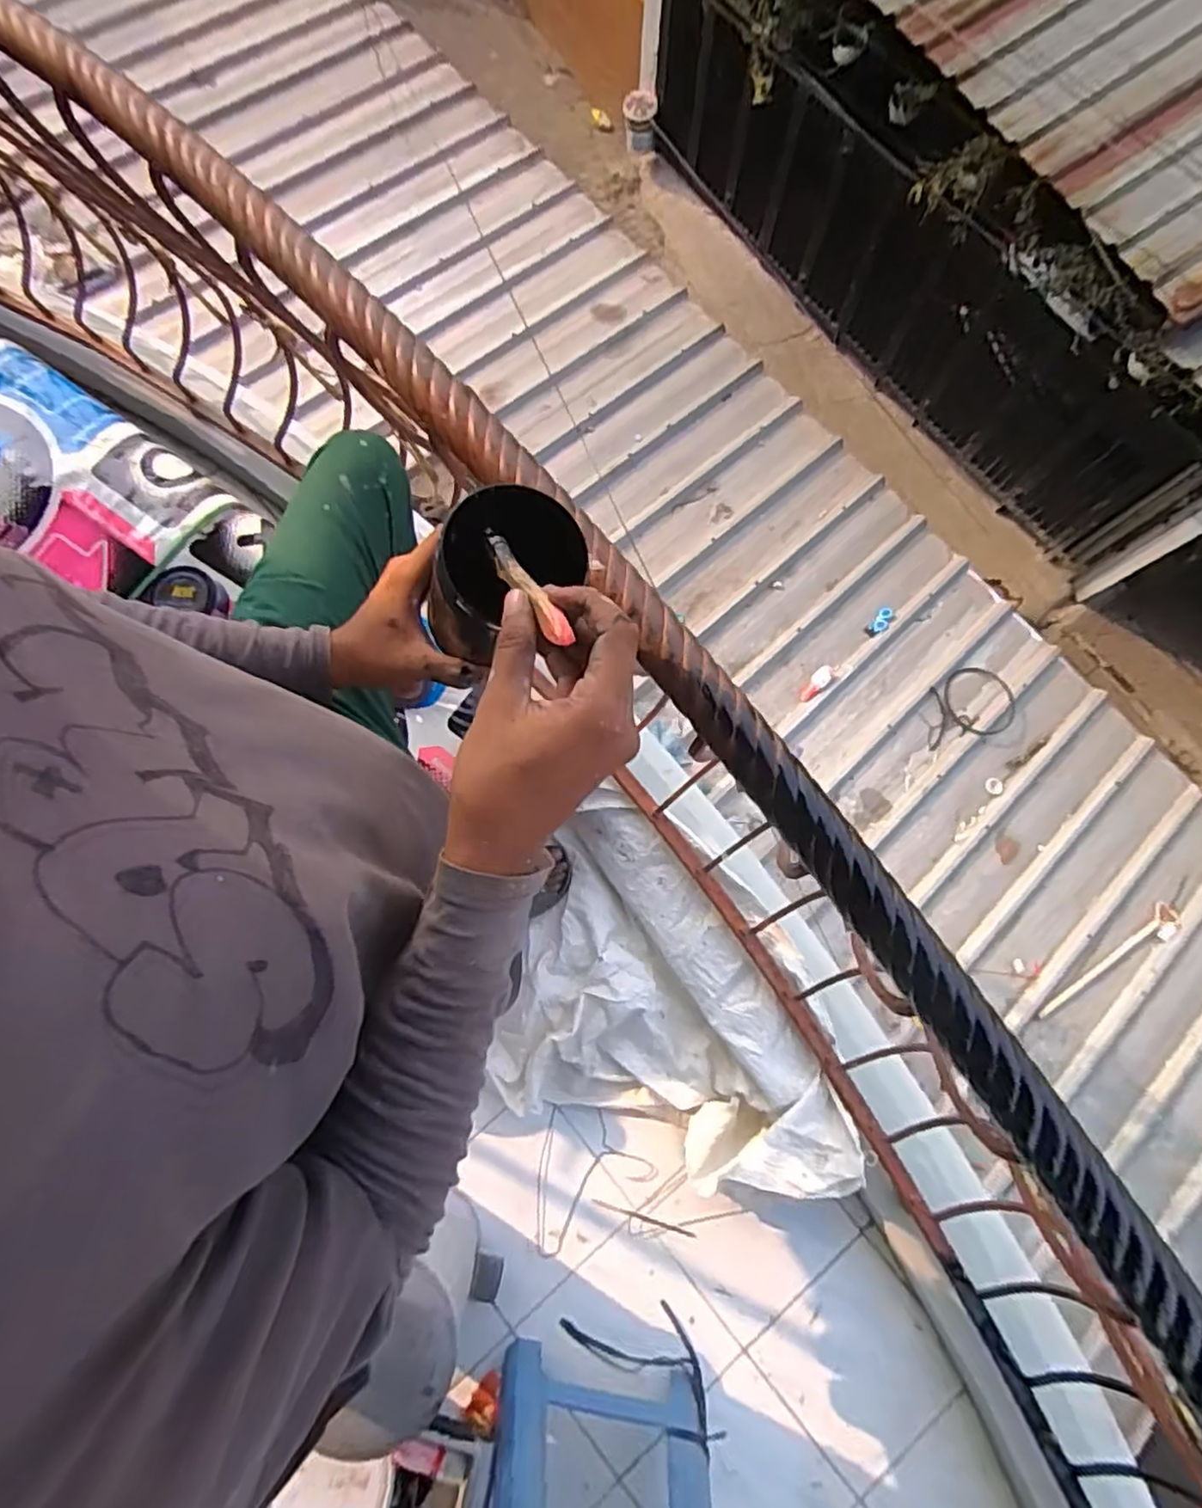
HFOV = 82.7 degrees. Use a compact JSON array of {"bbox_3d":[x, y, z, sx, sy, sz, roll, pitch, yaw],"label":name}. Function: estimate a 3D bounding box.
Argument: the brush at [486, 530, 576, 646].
[{"bbox_3d":[-0.040,-0.088,0.355,0.013,0.015,0.107,-28,47,-5],"label":"brush"}]

